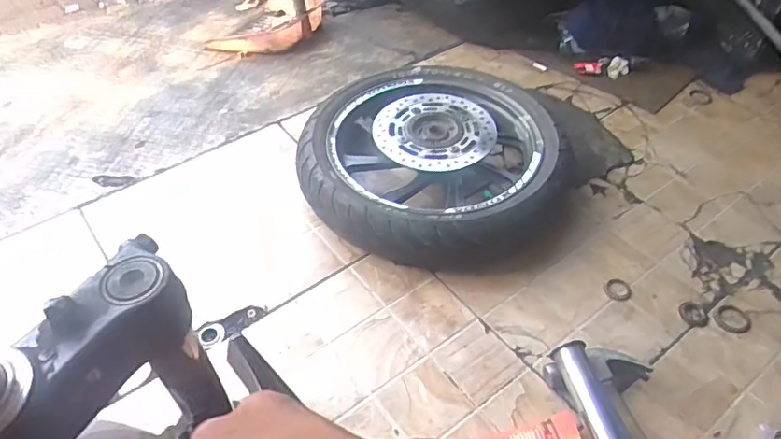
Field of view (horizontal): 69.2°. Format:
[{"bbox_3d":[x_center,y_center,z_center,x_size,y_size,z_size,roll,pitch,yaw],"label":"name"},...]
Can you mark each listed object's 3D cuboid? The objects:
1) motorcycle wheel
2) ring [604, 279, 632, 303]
[{"bbox_3d":[0.070,-0.121,1.042,0.443,0.114,0.435,0,48,0],"label":"motorcycle wheel"},{"bbox_3d":[0.357,0.111,0.887,0.040,0.004,0.040,0,48,0],"label":"ring"}]

